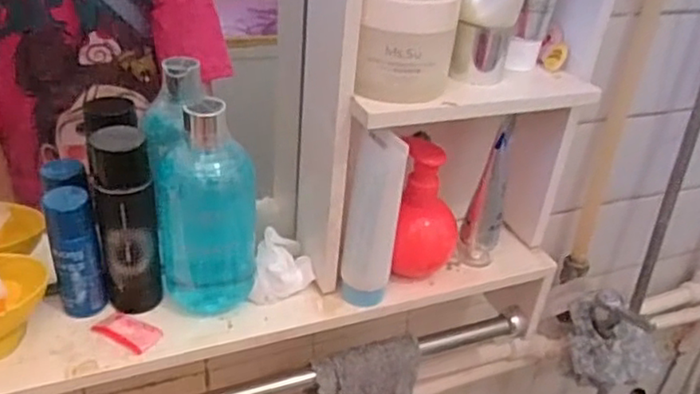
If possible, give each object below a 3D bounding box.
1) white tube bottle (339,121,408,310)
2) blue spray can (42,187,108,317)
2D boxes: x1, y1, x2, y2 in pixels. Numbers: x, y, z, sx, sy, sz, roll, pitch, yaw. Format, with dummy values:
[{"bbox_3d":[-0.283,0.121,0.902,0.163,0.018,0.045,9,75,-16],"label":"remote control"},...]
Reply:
[{"bbox_3d":[0.017,0.018,0.474,0.040,0.145,0.038,7,31,3],"label":"white tube bottle"},{"bbox_3d":[-0.192,0.042,0.452,0.030,0.097,0.026,-9,34,-22],"label":"blue spray can"}]

